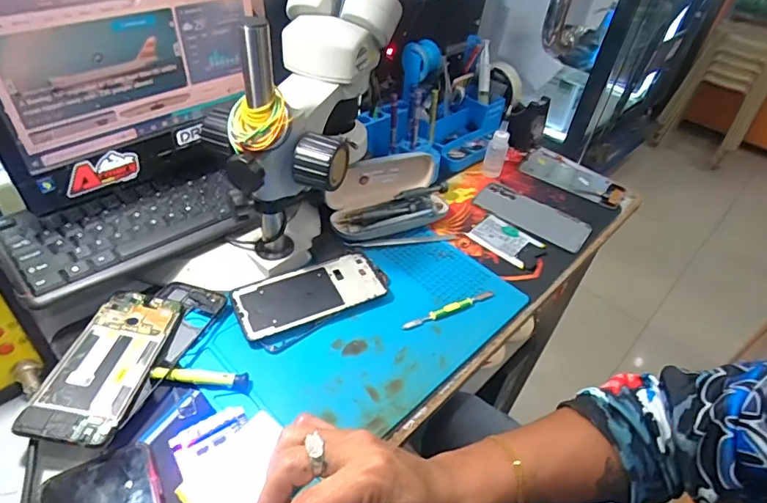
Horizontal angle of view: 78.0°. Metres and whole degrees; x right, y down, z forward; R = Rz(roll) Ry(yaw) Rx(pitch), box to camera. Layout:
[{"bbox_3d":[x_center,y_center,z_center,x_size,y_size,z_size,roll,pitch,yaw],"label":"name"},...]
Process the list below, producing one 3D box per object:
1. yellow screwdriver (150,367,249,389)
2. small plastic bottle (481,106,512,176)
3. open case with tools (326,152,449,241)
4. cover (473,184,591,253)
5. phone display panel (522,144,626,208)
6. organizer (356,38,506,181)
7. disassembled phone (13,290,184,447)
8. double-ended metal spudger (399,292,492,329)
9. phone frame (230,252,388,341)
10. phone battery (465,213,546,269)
[{"bbox_3d":[-0.168,0.115,0.435,0.085,0.011,0.012,5,42,-2],"label":"yellow screwdriver"},{"bbox_3d":[0.175,-0.164,0.713,0.030,0.100,0.033,19,44,13],"label":"small plastic bottle"},{"bbox_3d":[0.014,-0.077,0.624,0.179,0.072,0.098,-15,46,-22],"label":"open case with tools"},{"bbox_3d":[0.213,-0.055,0.673,0.156,0.011,0.081,28,46,22],"label":"cover"},{"bbox_3d":[0.306,-0.125,0.770,0.166,0.011,0.087,33,49,26],"label":"phone display panel"},{"bbox_3d":[0.089,-0.217,0.716,0.235,0.160,0.120,-25,51,-30],"label":"organizer"},{"bbox_3d":[-0.245,0.096,0.425,0.072,0.008,0.158,13,38,-5],"label":"disassembled phone"},{"bbox_3d":[0.075,0.064,0.531,0.119,0.007,0.013,-17,48,-24],"label":"double-ended metal spudger"},{"bbox_3d":[-0.077,0.047,0.522,0.165,0.014,0.069,-18,48,-25],"label":"phone frame"},{"bbox_3d":[0.162,-0.016,0.631,0.085,0.005,0.061,35,49,27],"label":"phone battery"}]

